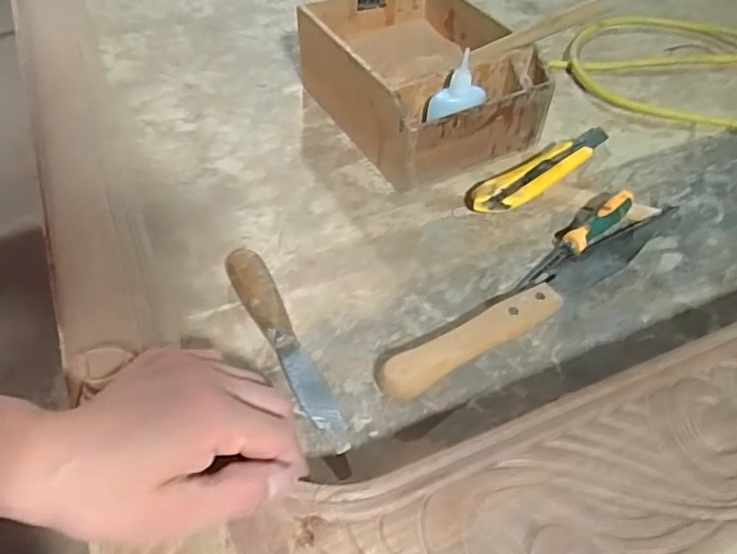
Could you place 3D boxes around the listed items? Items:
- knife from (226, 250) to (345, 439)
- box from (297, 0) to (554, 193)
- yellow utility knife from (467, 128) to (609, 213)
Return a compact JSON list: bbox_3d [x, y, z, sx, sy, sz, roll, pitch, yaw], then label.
[{"bbox_3d":[-0.059,0.040,0.391,0.023,0.022,0.154,-23,54,-20],"label":"knife"},{"bbox_3d":[0.047,-0.188,0.548,0.156,0.085,0.201,-23,54,-20],"label":"box"},{"bbox_3d":[0.158,-0.093,0.511,0.169,0.020,0.035,-29,56,-24],"label":"yellow utility knife"}]

